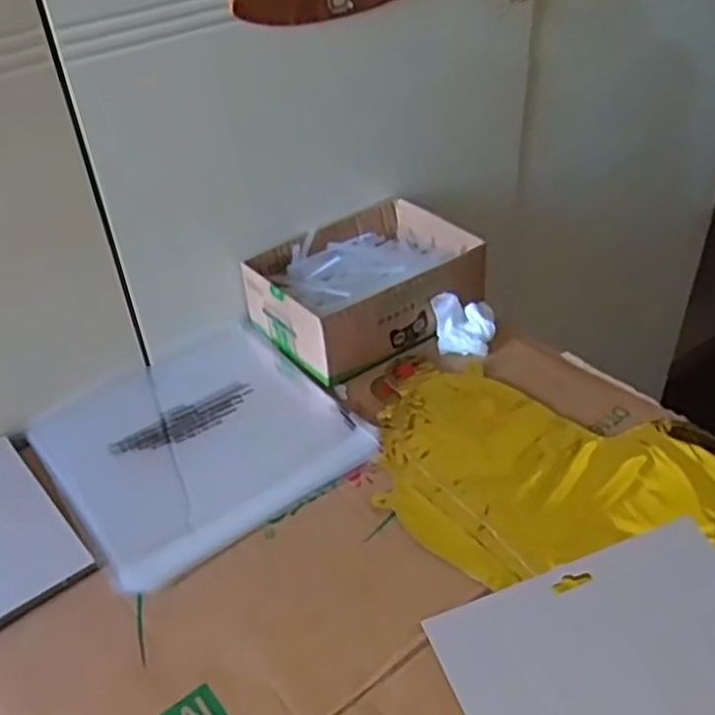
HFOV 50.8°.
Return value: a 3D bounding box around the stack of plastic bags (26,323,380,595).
[{"bbox_3d":[-0.130,0.059,0.598,0.210,0.023,0.229,-26,41,-27],"label":"stack of plastic bags"}]

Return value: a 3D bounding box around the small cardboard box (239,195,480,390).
[{"bbox_3d":[0.009,-0.069,0.690,0.193,0.061,0.143,-28,45,-26],"label":"small cardboard box"}]

